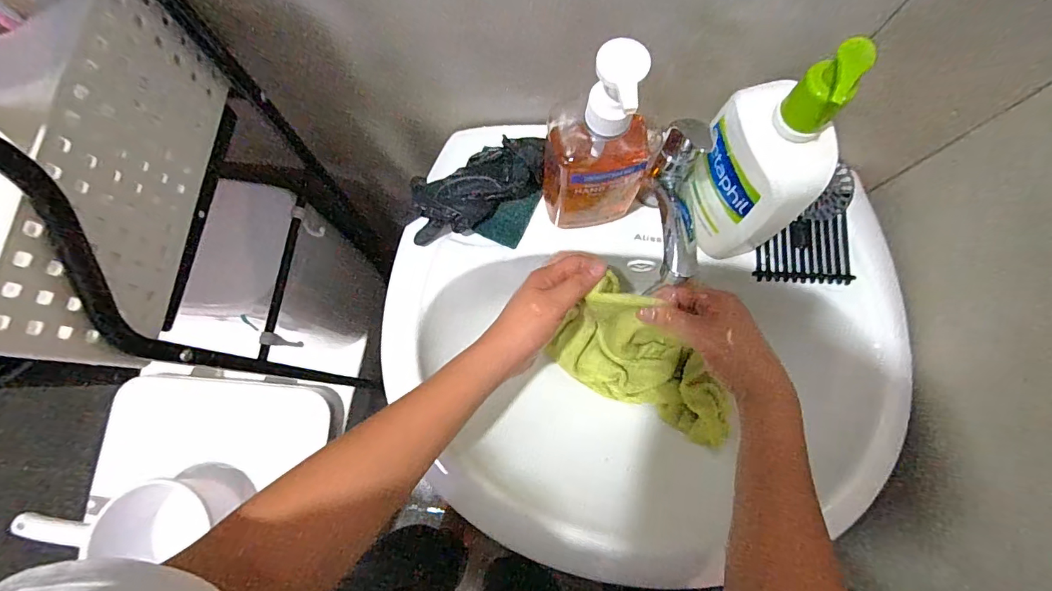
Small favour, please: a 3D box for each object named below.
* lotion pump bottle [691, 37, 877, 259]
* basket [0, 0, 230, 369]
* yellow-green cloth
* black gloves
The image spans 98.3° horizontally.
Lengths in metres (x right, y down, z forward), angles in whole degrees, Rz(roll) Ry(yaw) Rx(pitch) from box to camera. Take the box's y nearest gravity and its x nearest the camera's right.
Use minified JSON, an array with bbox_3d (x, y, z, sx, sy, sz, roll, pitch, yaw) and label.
[{"bbox_3d":[0.175,-0.096,0.339,0.051,0.199,0.089,-16,78,-4],"label":"lotion pump bottle"},{"bbox_3d":[-0.356,-0.104,0.310,0.190,0.121,0.275,4,77,1],"label":"basket"},{"bbox_3d":[0.122,0.068,0.440,0.182,0.132,0.078,29,79,6],"label":"yellow-green cloth"},{"bbox_3d":[-0.044,-0.100,0.428,0.138,0.034,0.054,-28,79,-6],"label":"black gloves"}]

